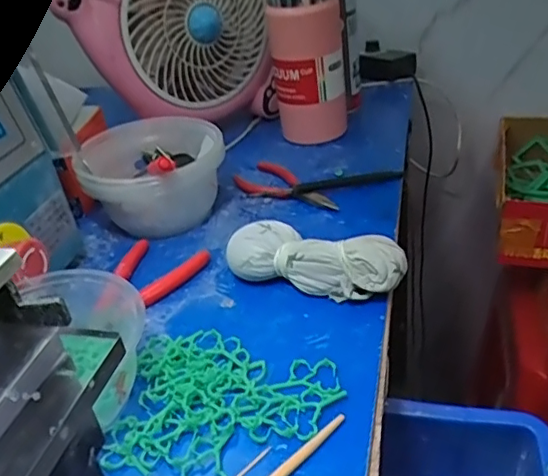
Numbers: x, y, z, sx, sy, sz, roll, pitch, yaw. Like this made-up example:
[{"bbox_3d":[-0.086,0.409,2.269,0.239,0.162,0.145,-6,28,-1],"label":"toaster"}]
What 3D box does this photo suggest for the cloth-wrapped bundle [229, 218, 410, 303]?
[{"bbox_3d":[0.033,0.017,0.437,0.135,0.043,0.050,9,38,22],"label":"cloth-wrapped bundle"}]

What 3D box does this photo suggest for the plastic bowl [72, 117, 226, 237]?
[{"bbox_3d":[-0.120,-0.062,0.537,0.124,0.082,0.117,-6,32,4],"label":"plastic bowl"}]

